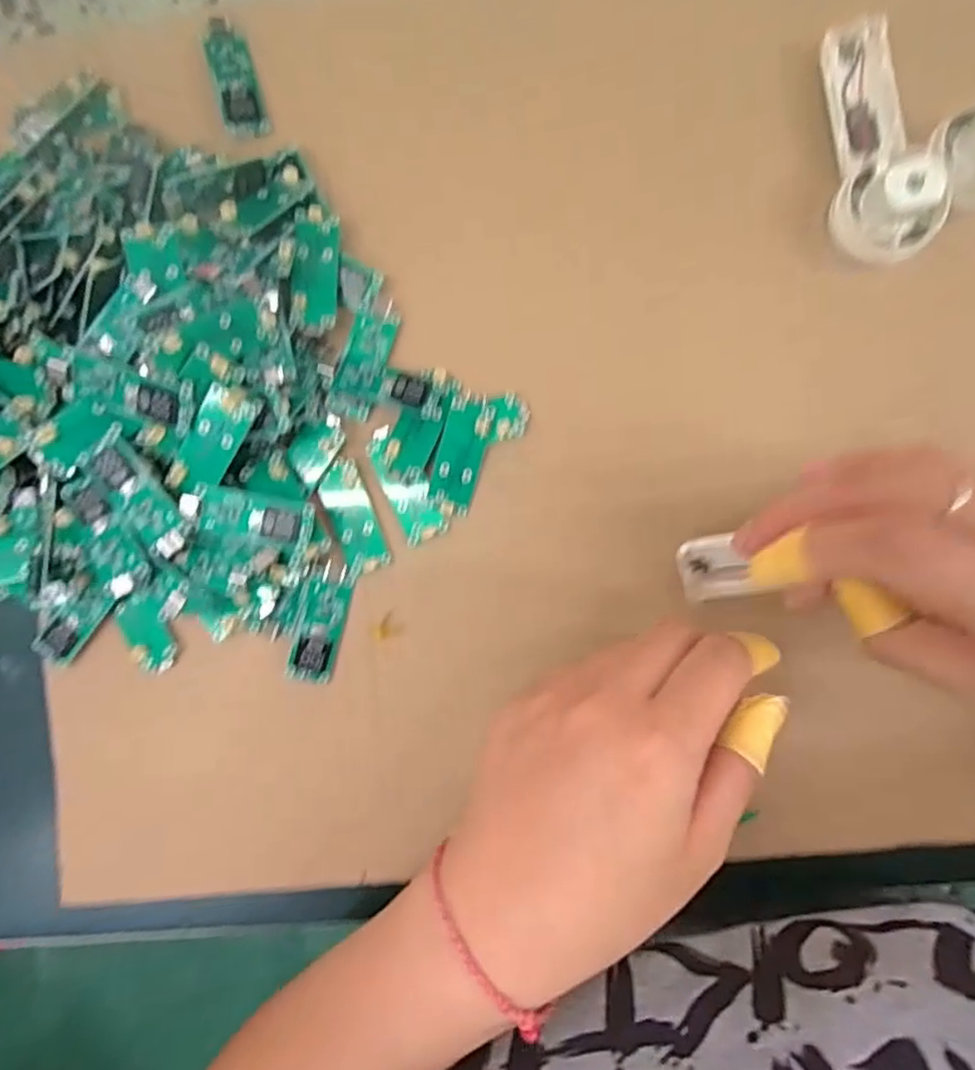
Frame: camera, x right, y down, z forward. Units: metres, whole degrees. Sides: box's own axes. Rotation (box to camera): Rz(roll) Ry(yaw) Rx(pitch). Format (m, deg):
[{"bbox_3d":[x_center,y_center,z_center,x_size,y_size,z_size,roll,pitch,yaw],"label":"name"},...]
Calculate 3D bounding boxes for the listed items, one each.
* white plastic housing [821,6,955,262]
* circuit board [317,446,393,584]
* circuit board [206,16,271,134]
[{"bbox_3d":[0.157,-0.158,0.252,0.036,0.035,0.095,-5,89,5],"label":"white plastic housing"},{"bbox_3d":[-0.060,-0.009,0.276,0.022,0.004,0.052,-20,88,4],"label":"circuit board"},{"bbox_3d":[-0.112,-0.203,0.280,0.017,0.006,0.052,-16,88,4],"label":"circuit board"}]

